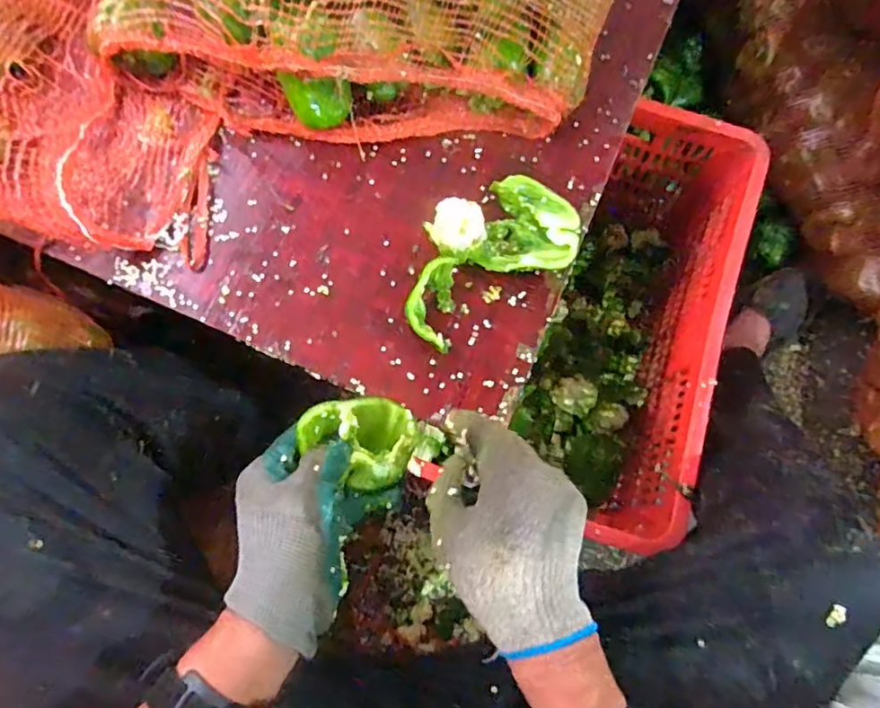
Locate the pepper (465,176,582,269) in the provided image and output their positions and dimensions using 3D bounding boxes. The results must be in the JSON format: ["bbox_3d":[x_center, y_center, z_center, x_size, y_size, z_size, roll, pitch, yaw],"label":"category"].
[{"bbox_3d":[0.086,-0.115,0.538,0.091,0.035,0.090,15,75,3],"label":"pepper"}]

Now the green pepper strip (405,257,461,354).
[{"bbox_3d":[-0.007,-0.047,0.515,0.042,0.035,0.086,7,75,0],"label":"green pepper strip"}]

